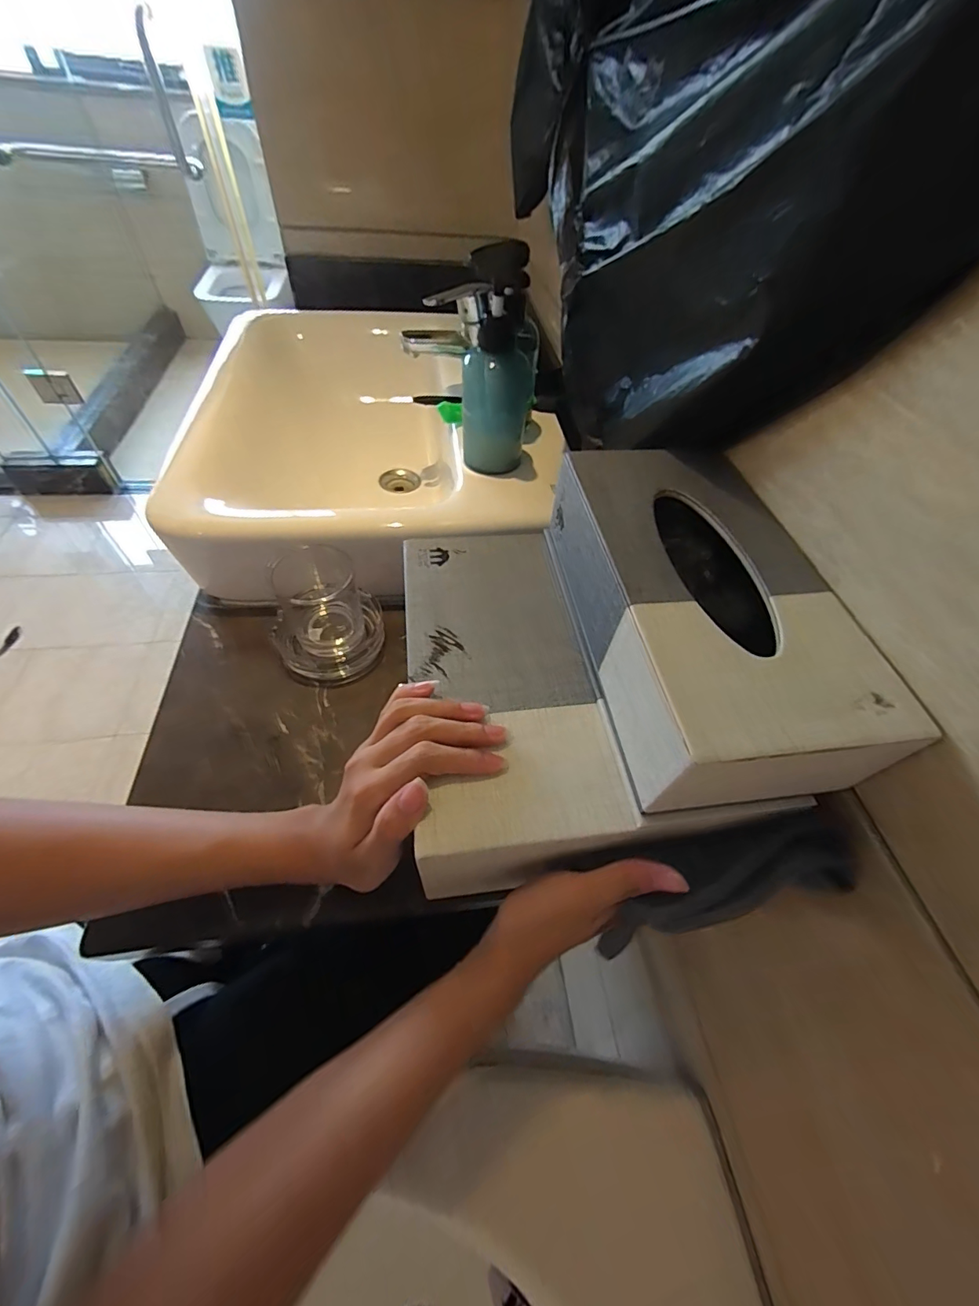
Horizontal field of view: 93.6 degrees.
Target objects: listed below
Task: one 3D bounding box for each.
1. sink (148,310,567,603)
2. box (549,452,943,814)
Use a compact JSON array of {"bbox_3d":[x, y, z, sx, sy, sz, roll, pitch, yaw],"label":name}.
[{"bbox_3d":[-0.176,-0.304,0.632,0.409,0.106,0.564,-10,55,-12],"label":"sink"},{"bbox_3d":[0.121,-0.028,0.298,0.123,0.087,0.237,-4,54,-8],"label":"box"}]

